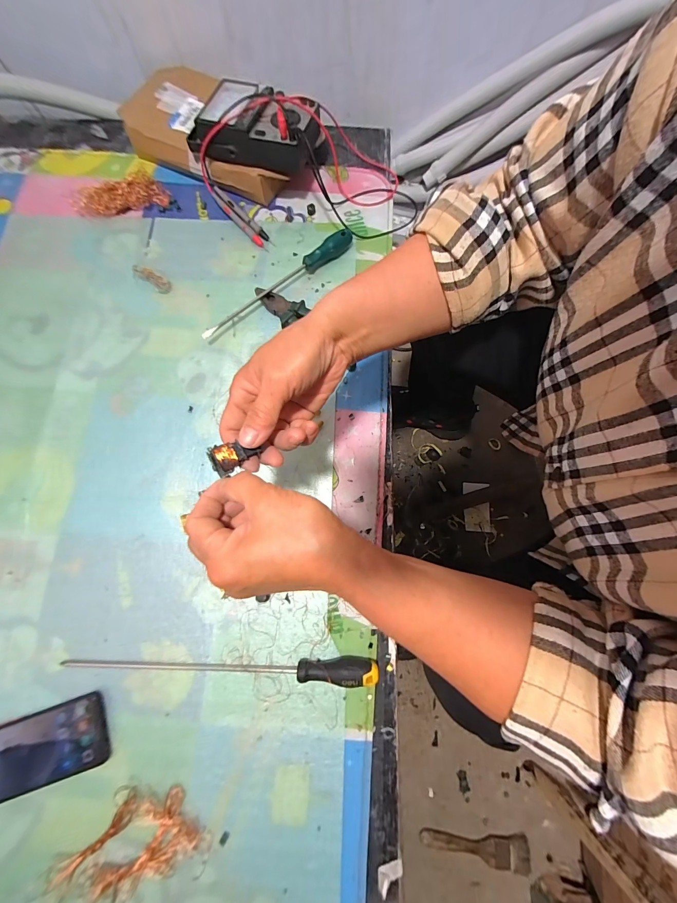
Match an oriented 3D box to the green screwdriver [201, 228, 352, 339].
[{"bbox_3d":[-0.093,-0.265,0.512,0.283,0.027,0.025,-38,80,-8],"label":"green screwdriver"}]

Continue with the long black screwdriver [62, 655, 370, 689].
[{"bbox_3d":[-0.146,0.268,0.393,0.383,0.030,0.026,-2,78,-1],"label":"long black screwdriver"}]

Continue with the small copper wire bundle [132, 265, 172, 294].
[{"bbox_3d":[-0.296,-0.275,0.518,0.055,0.023,0.023,33,79,7],"label":"small copper wire bundle"}]

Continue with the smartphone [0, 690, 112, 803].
[{"bbox_3d":[-0.359,0.354,0.386,0.159,0.010,0.078,-18,78,-4],"label":"smartphone"}]

